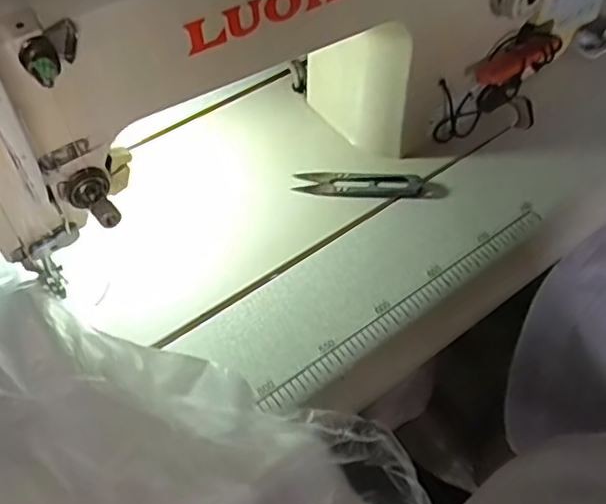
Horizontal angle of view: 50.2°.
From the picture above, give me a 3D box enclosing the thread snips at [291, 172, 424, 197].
[{"bbox_3d":[0.044,-0.055,0.513,0.100,0.013,0.017,1,55,-1],"label":"thread snips"}]

